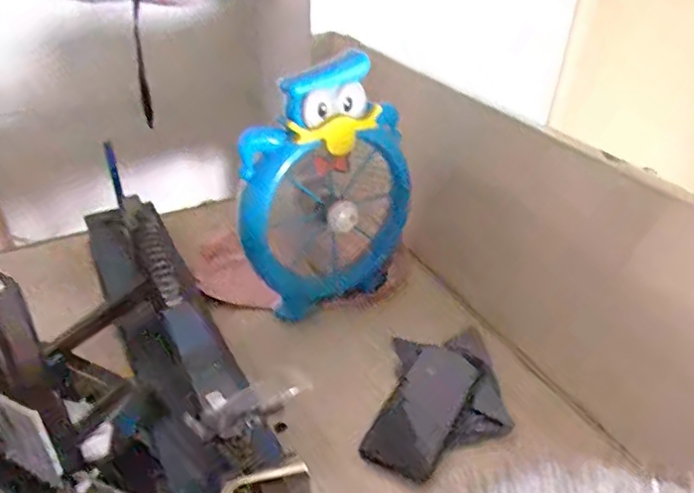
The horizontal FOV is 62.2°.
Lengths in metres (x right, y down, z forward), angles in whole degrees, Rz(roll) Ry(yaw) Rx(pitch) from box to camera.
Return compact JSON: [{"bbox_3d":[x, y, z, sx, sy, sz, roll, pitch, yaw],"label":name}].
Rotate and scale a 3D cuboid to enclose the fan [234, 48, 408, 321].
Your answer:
[{"bbox_3d":[-0.021,-0.063,0.703,0.224,0.299,0.074,-20,40,-29],"label":"fan"}]

